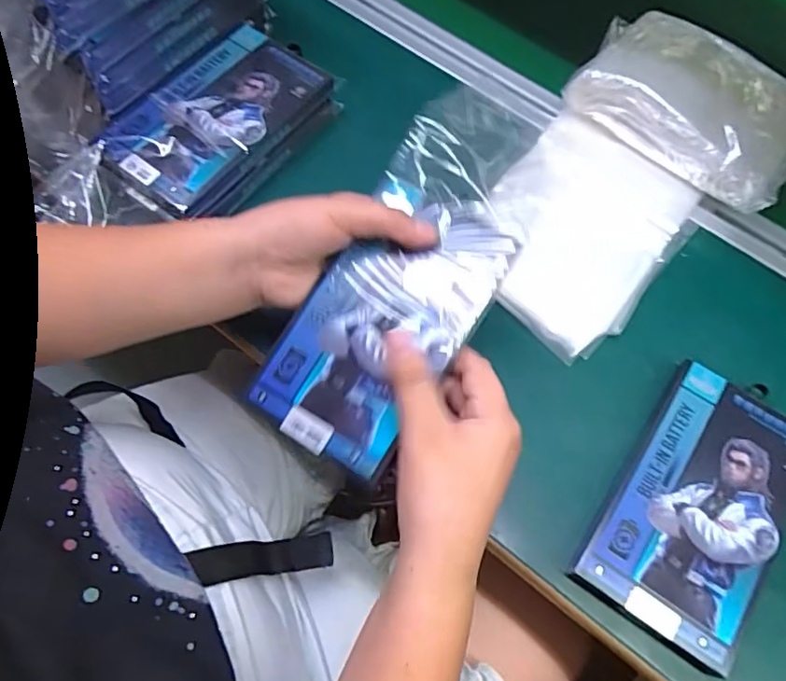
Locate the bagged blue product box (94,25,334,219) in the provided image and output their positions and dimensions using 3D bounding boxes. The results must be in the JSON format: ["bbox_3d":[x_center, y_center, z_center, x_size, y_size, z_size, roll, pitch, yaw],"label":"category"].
[{"bbox_3d":[-0.134,-0.172,0.442,0.092,0.016,0.163,34,68,12],"label":"bagged blue product box"}]

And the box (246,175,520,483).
[{"bbox_3d":[-0.005,-0.012,0.338,0.093,0.013,0.163,29,81,16],"label":"box"}]

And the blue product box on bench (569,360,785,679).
[{"bbox_3d":[0.190,0.102,0.358,0.097,0.018,0.163,33,68,11],"label":"blue product box on bench"}]

